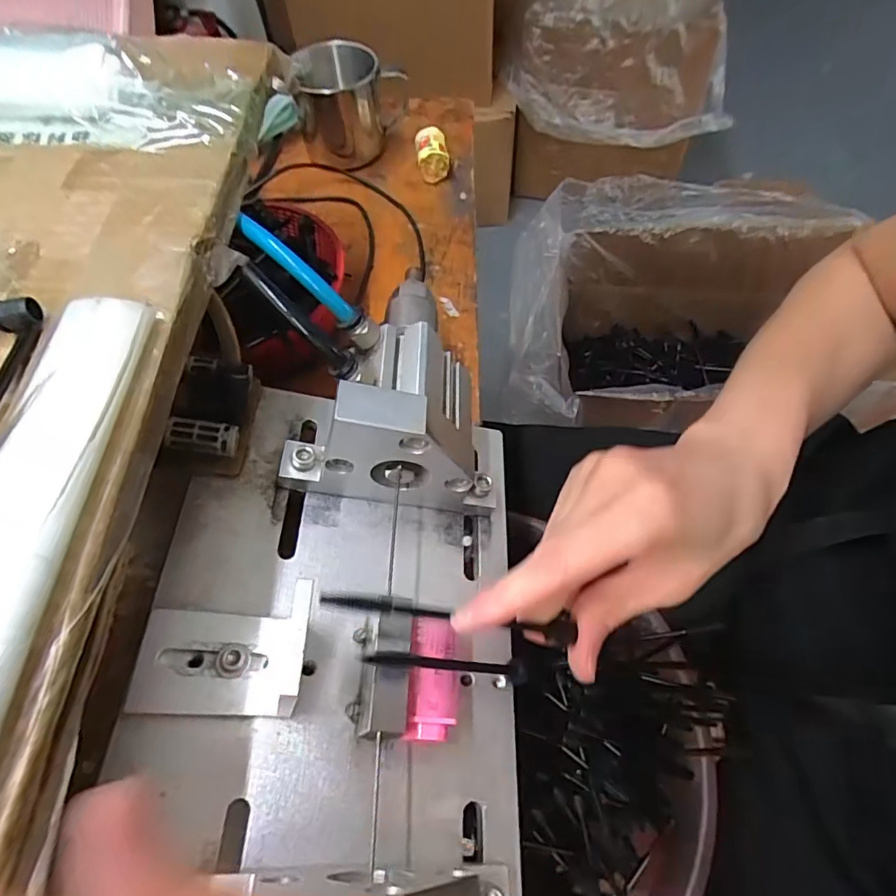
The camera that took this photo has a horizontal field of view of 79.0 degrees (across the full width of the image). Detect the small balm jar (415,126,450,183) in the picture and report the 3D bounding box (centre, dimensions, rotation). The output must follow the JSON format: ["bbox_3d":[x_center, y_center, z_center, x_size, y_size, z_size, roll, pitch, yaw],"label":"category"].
[{"bbox_3d":[-0.013,-0.239,0.445,0.024,0.028,0.031,-10,59,-2],"label":"small balm jar"}]

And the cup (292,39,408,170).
[{"bbox_3d":[-0.078,-0.279,0.444,0.092,0.073,0.065,-10,59,-2],"label":"cup"}]

